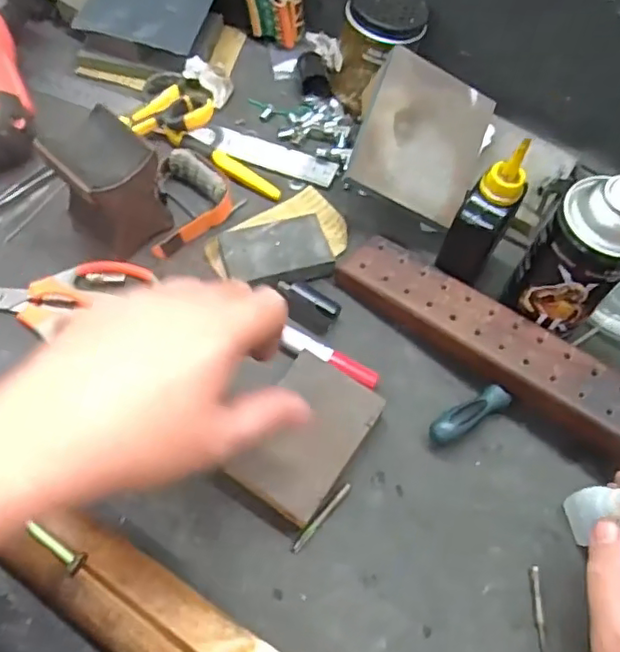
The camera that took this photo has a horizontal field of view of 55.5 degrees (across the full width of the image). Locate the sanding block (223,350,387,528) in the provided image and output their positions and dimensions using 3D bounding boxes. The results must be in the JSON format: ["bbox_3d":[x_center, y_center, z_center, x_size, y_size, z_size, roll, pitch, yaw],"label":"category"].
[{"bbox_3d":[-0.003,0.074,0.401,0.068,0.020,0.101,33,65,12],"label":"sanding block"}]

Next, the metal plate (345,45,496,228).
[{"bbox_3d":[0.092,-0.148,0.467,0.100,0.009,0.119,22,81,-17],"label":"metal plate"}]

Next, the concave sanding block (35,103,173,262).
[{"bbox_3d":[-0.152,-0.102,0.447,0.067,0.087,0.063,41,67,16],"label":"concave sanding block"}]

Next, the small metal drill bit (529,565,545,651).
[{"bbox_3d":[0.144,0.179,0.371,0.006,0.004,0.052,4,62,-3],"label":"small metal drill bit"}]

